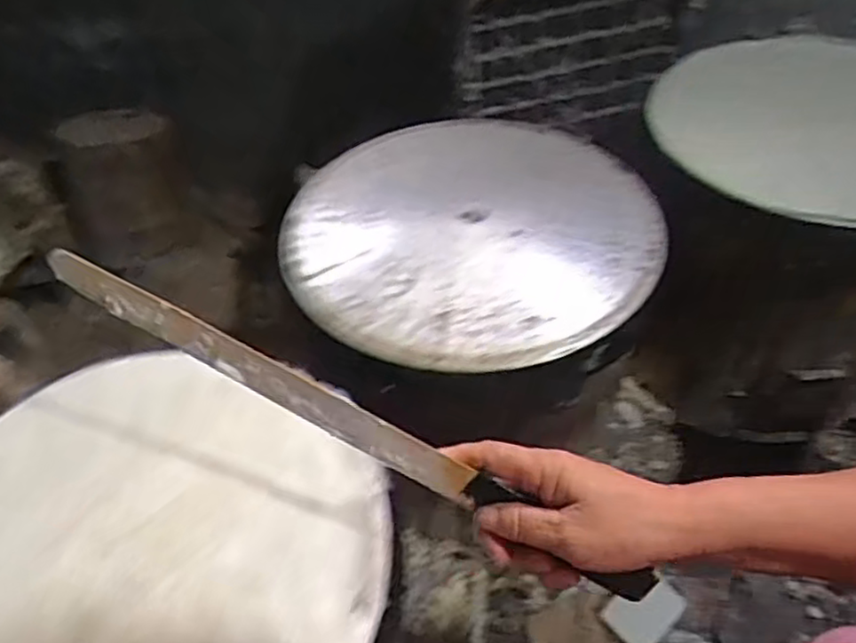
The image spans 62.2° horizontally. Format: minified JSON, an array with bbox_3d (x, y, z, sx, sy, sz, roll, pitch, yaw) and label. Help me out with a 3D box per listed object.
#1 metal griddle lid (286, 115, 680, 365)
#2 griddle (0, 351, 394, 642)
[{"bbox_3d":[0.045,-0.093,0.728,0.374,0.026,0.342,-3,49,4],"label":"metal griddle lid"},{"bbox_3d":[-0.215,0.172,0.491,0.344,0.032,0.313,-3,49,4],"label":"griddle"}]

